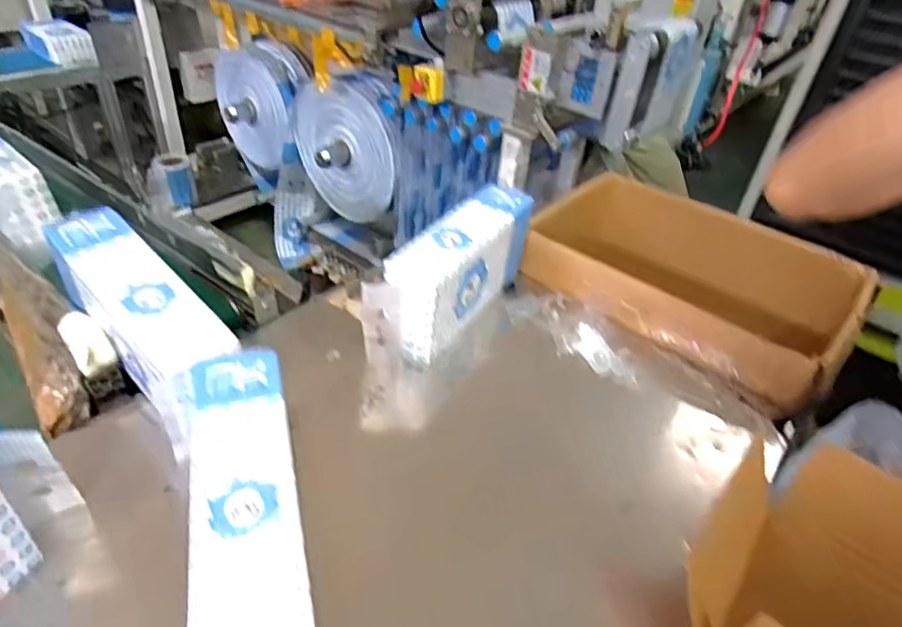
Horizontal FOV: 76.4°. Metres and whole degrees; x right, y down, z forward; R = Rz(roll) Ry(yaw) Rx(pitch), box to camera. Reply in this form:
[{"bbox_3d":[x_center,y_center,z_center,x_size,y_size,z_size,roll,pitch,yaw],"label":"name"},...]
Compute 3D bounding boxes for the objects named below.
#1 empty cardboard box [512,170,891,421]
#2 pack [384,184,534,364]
[{"bbox_3d":[0.423,-0.045,1.101,0.575,0.195,0.371,31,44,28],"label":"empty cardboard box"},{"bbox_3d":[0.018,-0.077,0.951,0.103,0.151,0.320,23,41,20],"label":"pack"}]

